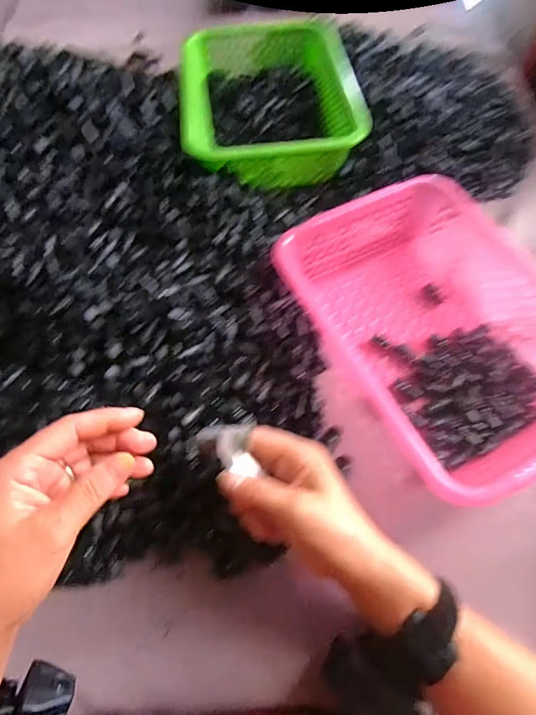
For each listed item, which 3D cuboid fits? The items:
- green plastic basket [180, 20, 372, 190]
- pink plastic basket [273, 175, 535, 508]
[{"bbox_3d":[-0.003,-0.367,0.587,0.227,0.077,0.286,-8,63,-2],"label":"green plastic basket"},{"bbox_3d":[0.169,-0.032,0.410,0.218,0.073,0.310,-23,64,-9],"label":"pink plastic basket"}]

